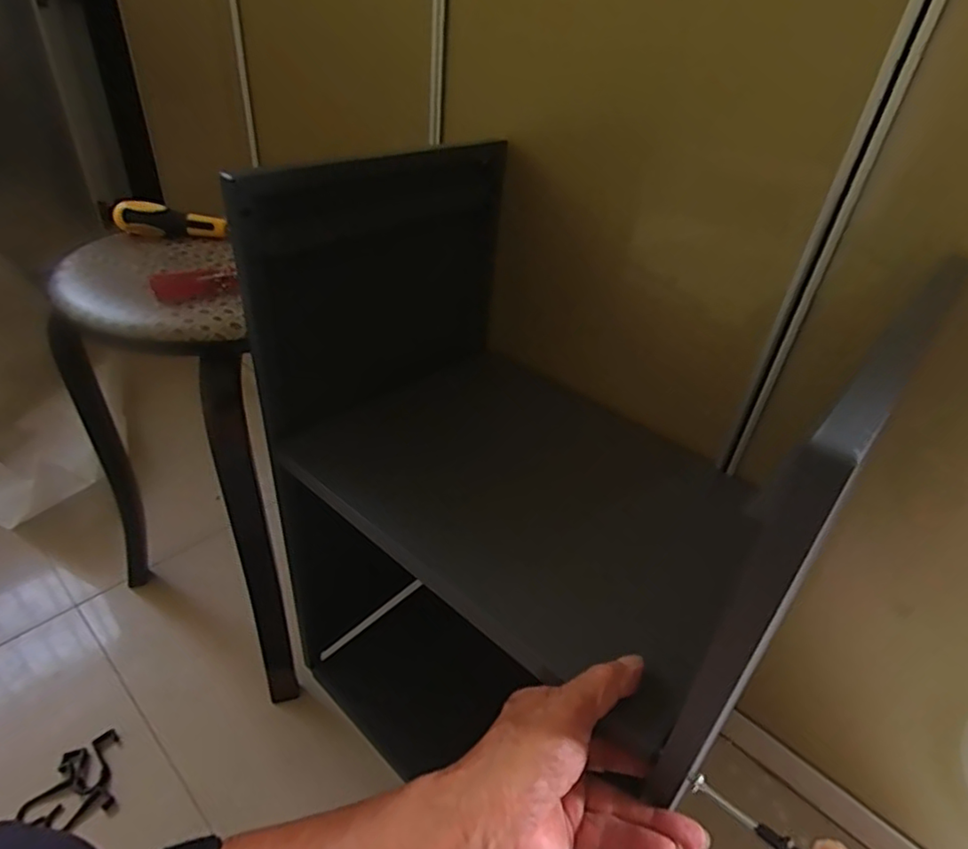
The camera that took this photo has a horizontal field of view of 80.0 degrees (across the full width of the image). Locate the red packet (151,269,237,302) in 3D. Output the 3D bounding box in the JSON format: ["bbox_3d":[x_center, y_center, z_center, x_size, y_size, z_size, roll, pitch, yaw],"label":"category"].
[{"bbox_3d":[-0.251,-0.122,0.503,0.067,0.020,0.028,-16,41,-27],"label":"red packet"}]

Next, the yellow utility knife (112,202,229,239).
[{"bbox_3d":[-0.323,-0.210,0.601,0.110,0.034,0.021,2,36,-6],"label":"yellow utility knife"}]

